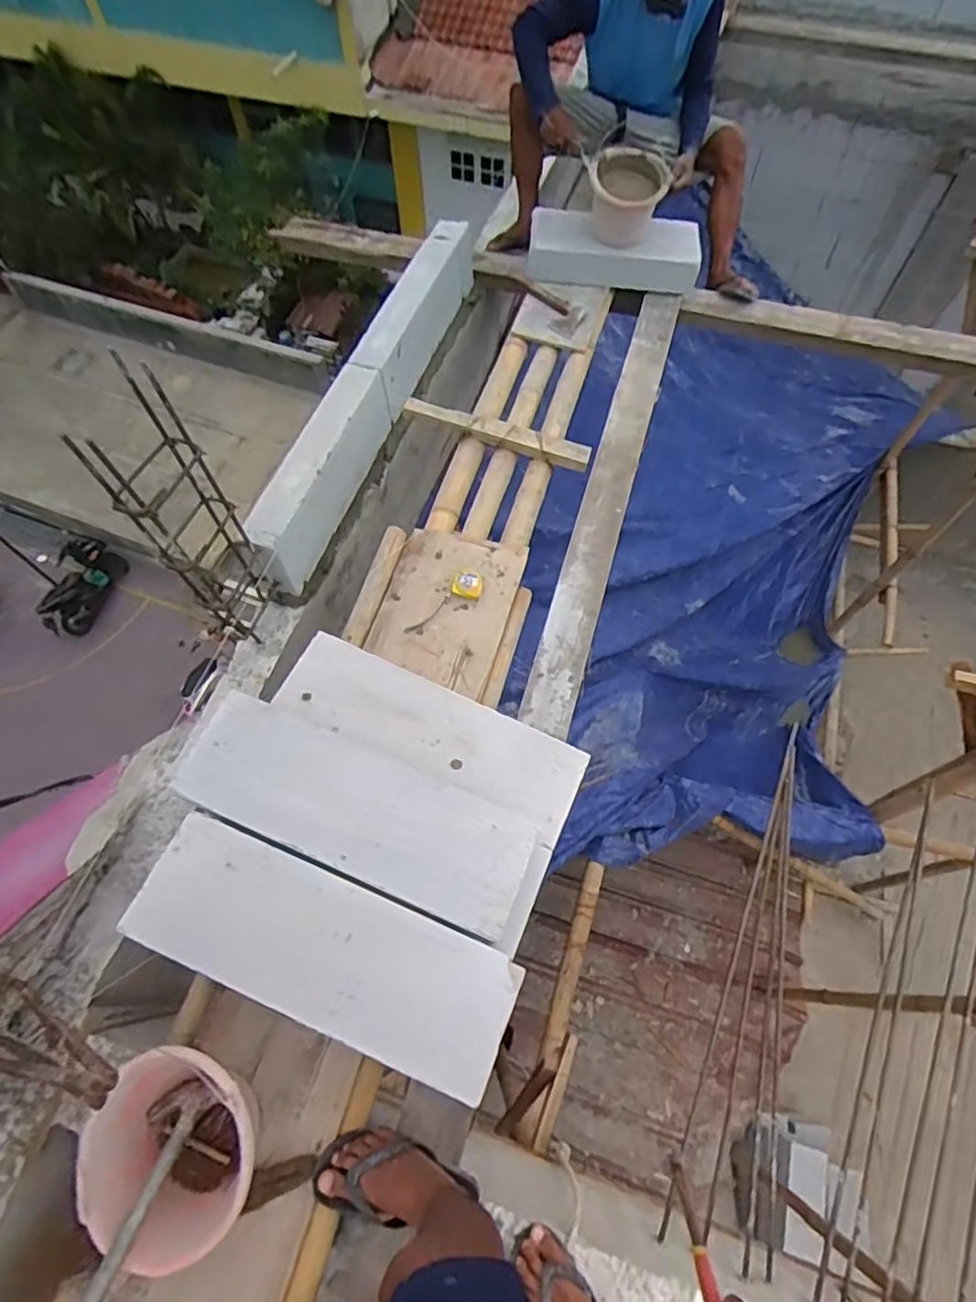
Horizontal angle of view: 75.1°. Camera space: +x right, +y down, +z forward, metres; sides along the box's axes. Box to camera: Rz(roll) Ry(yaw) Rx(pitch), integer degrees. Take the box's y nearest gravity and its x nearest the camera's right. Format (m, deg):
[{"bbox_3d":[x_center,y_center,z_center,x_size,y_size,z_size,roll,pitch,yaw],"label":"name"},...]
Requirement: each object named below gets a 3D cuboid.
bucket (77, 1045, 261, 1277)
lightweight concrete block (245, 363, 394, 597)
[{"bbox_3d":[-0.433,0.711,0.912,0.219,0.148,0.225,0,63,0],"label":"bucket"},{"bbox_3d":[-0.407,-0.444,1.574,0.100,0.217,0.596,17,65,9],"label":"lightweight concrete block"}]

